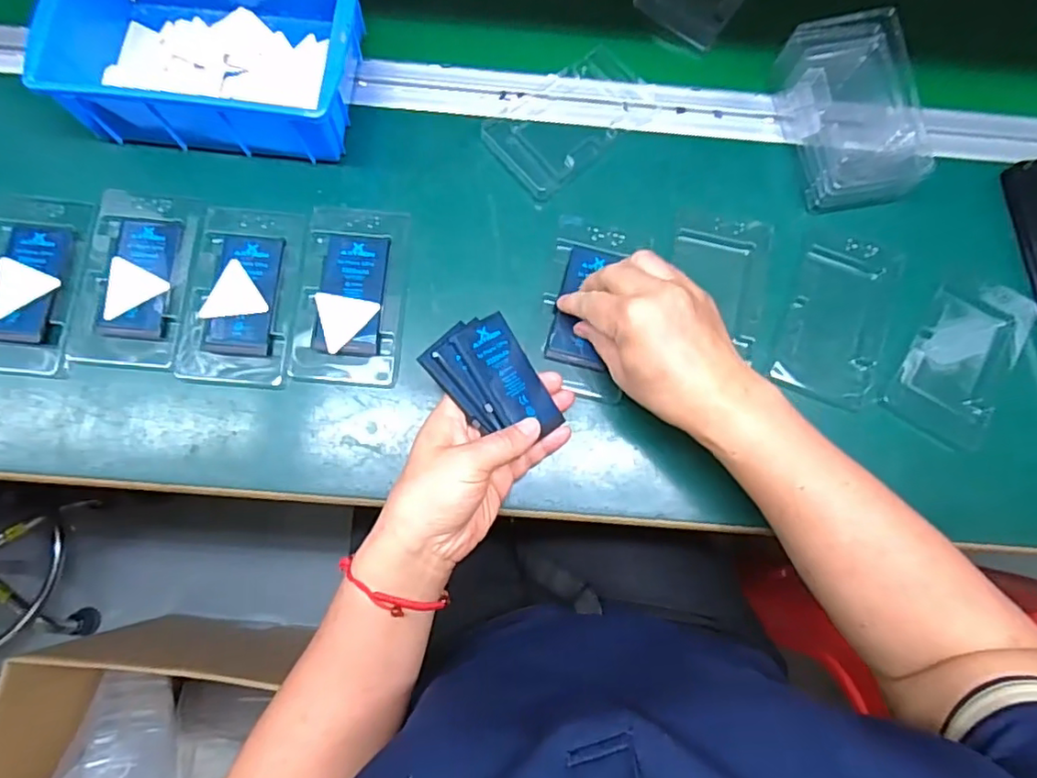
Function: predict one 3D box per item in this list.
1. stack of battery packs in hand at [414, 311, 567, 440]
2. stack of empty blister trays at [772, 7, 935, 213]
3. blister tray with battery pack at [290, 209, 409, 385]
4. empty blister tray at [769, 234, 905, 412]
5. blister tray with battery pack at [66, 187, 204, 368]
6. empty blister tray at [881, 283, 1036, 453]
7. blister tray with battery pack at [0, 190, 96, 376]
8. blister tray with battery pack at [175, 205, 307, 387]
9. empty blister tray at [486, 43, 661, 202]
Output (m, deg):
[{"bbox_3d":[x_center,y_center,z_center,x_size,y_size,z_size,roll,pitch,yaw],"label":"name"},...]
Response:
[{"bbox_3d":[-0.016,-0.003,0.379,0.066,0.014,0.084,-32,93,-28],"label":"stack of battery packs in hand"},{"bbox_3d":[0.249,-0.215,0.440,0.077,0.034,0.149,-11,83,-4],"label":"stack of empty blister trays"},{"bbox_3d":[-0.118,-0.067,0.418,0.075,0.007,0.127,5,82,-2],"label":"blister tray with battery pack"},{"bbox_3d":[0.234,-0.052,0.431,0.077,0.007,0.122,18,82,0],"label":"empty blister tray"},{"bbox_3d":[-0.270,-0.080,0.414,0.072,0.004,0.127,4,82,-2],"label":"blister tray with battery pack"},{"bbox_3d":[0.327,-0.025,0.427,0.075,0.012,0.134,33,82,3],"label":"empty blister tray"},{"bbox_3d":[-0.343,-0.075,0.409,0.070,0.008,0.127,6,82,-1],"label":"blister tray with battery pack"},{"bbox_3d":[-0.195,-0.068,0.415,0.073,0.005,0.127,5,82,-1],"label":"blister tray with battery pack"},{"bbox_3d":[0.039,-0.210,0.455,0.135,0.016,0.075,-43,86,-7],"label":"empty blister tray"}]

